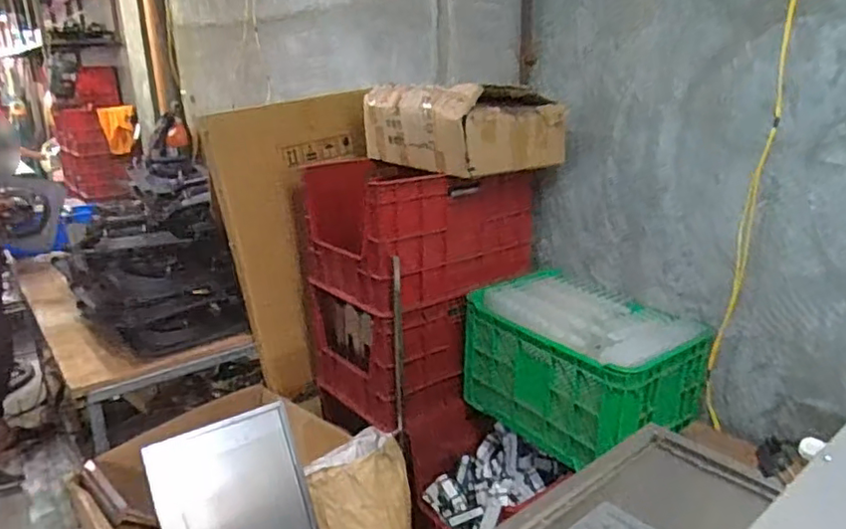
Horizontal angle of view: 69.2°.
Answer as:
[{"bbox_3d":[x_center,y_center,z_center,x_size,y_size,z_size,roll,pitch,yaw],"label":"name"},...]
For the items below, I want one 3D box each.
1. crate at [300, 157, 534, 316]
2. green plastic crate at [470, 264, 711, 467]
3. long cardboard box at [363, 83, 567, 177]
[{"bbox_3d":[-0.011,-0.112,1.720,0.522,0.329,0.384,-20,25,-39],"label":"crate"},{"bbox_3d":[0.395,0.258,1.553,0.347,0.310,0.521,-17,23,-33],"label":"green plastic crate"},{"bbox_3d":[0.093,-0.380,1.654,0.312,0.197,0.497,-15,22,-30],"label":"long cardboard box"}]

